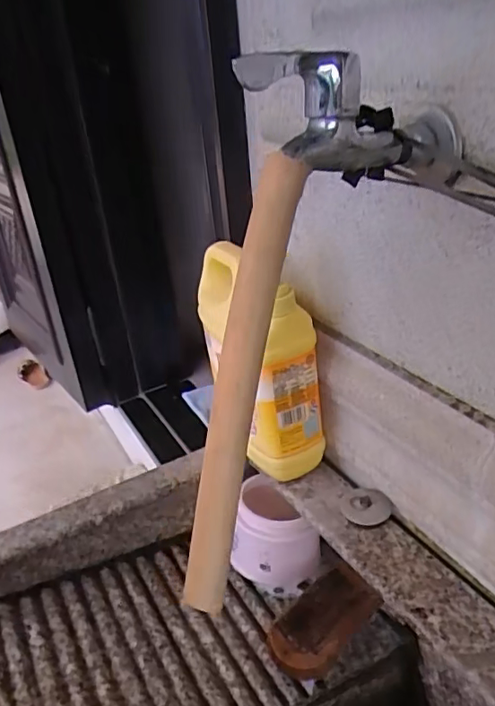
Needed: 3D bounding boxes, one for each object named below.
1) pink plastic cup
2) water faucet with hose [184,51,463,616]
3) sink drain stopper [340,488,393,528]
[{"bbox_3d":[0.032,0.188,0.597,0.087,0.077,0.090,-5,29,3],"label":"pink plastic cup"},{"bbox_3d":[0.019,-0.011,0.314,0.094,0.309,0.106,19,-1,37],"label":"water faucet with hose"},{"bbox_3d":[0.112,0.143,0.529,0.044,0.012,0.038,2,30,14],"label":"sink drain stopper"}]

